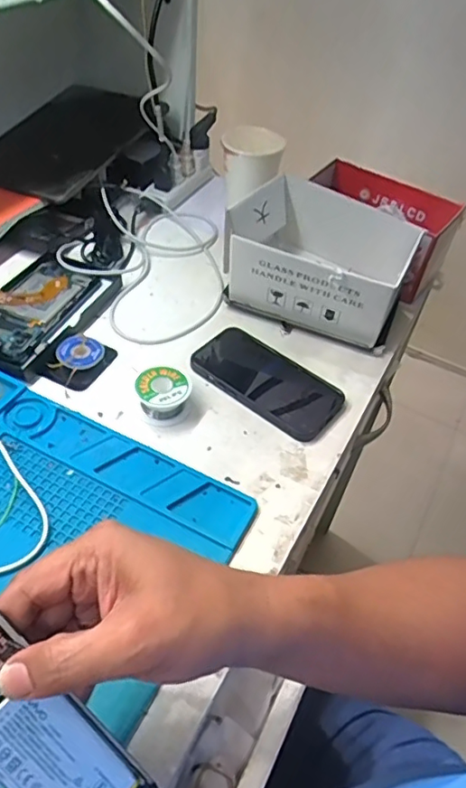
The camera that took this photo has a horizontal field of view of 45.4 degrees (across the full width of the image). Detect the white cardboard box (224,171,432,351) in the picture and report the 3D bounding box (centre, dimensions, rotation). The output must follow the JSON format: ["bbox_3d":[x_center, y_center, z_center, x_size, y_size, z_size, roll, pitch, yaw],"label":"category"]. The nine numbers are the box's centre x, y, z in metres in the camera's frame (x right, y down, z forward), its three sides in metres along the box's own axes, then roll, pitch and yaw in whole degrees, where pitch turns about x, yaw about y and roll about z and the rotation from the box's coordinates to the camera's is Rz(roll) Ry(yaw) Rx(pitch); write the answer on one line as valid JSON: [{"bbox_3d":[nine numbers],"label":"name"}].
[{"bbox_3d":[0.094,-0.148,0.619,0.185,0.112,0.132,23,49,14],"label":"white cardboard box"}]

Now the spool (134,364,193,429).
[{"bbox_3d":[-0.065,0.002,0.521,0.048,0.031,0.046,4,47,-4],"label":"spool"}]

